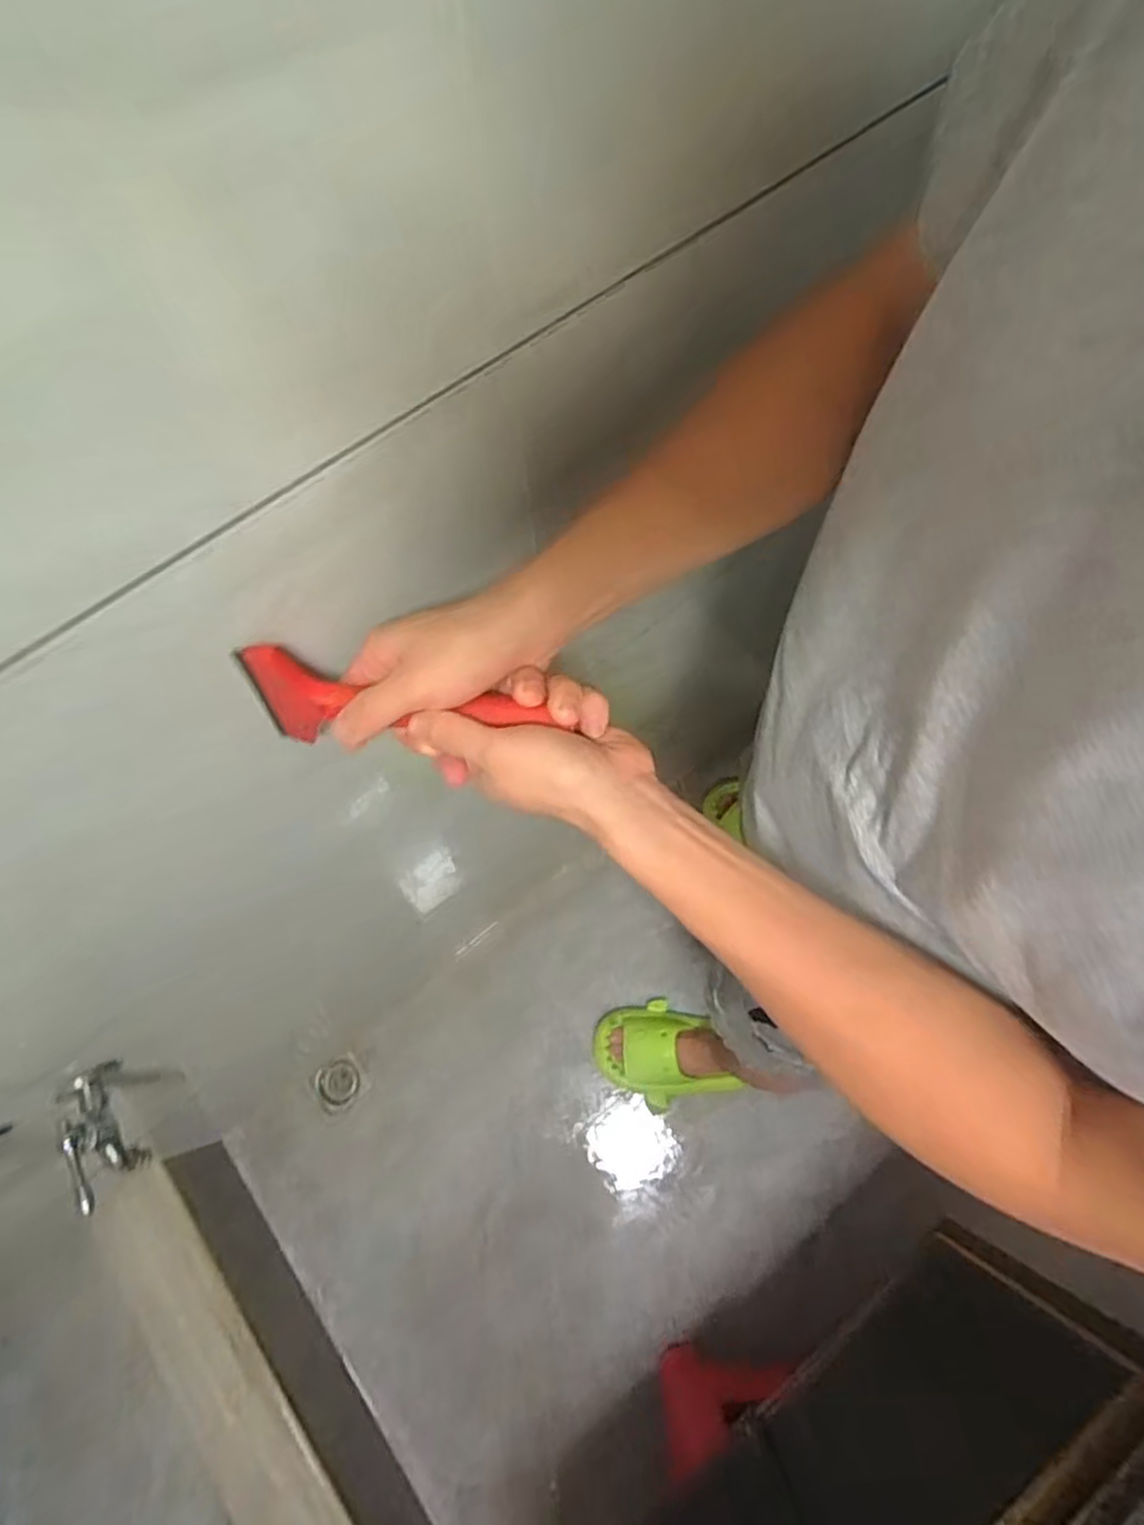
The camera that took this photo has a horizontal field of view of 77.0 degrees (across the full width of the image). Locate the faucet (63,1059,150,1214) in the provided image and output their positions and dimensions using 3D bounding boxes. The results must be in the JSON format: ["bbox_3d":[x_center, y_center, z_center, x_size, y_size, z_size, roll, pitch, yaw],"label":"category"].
[{"bbox_3d":[-0.435,0.338,0.654,0.039,0.089,0.116,-20,71,-5],"label":"faucet"}]

